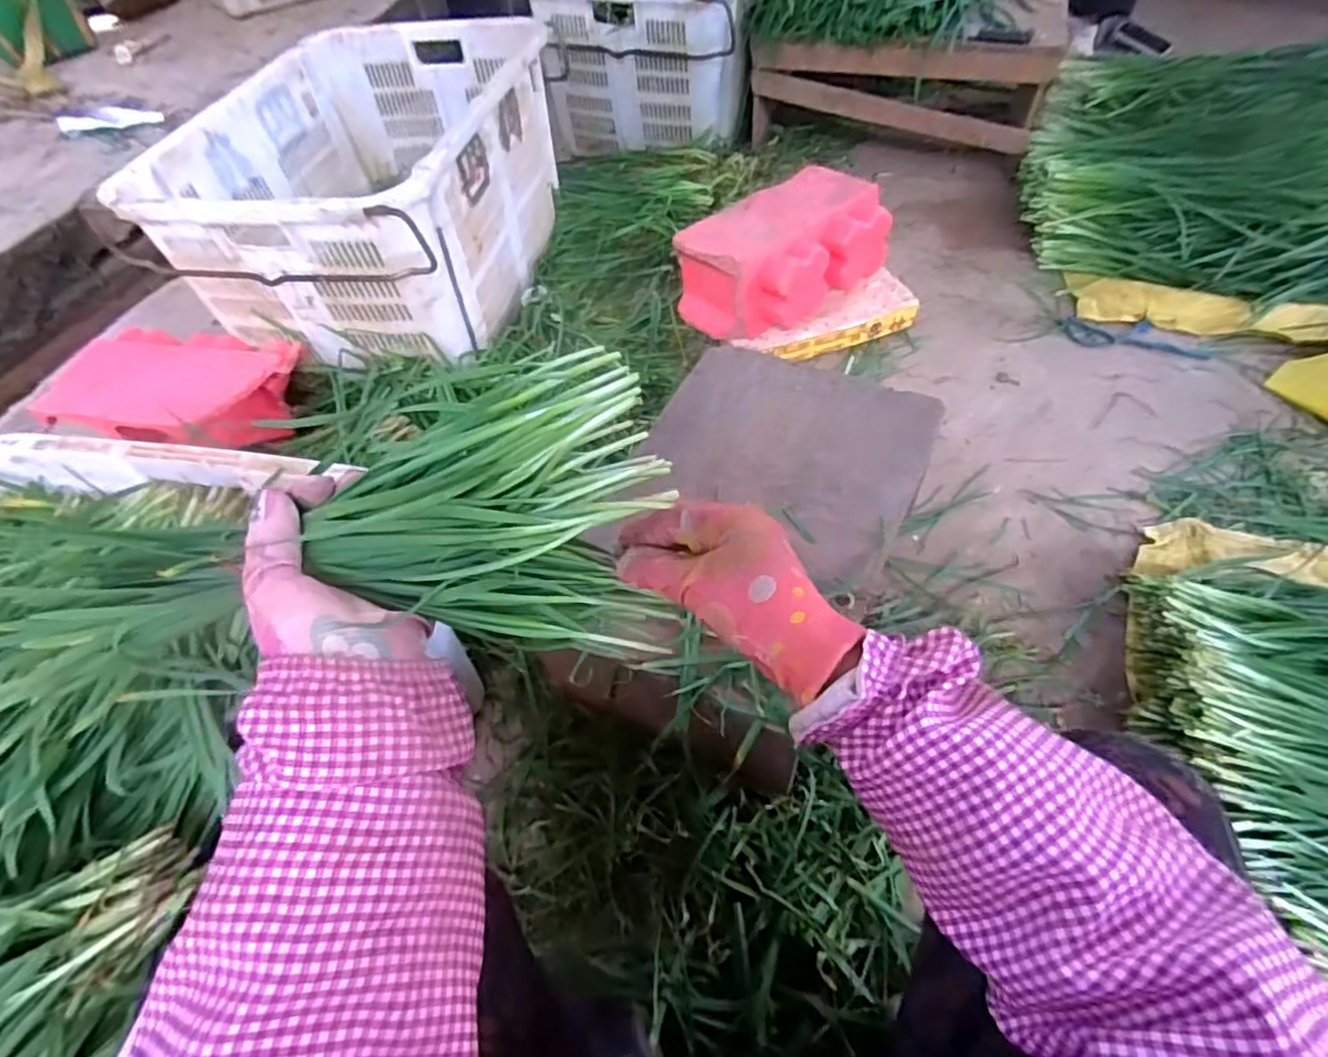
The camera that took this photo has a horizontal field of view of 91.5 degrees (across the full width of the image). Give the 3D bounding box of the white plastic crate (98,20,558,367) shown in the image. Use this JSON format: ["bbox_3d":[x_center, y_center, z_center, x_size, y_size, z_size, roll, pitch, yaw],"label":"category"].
[{"bbox_3d":[-0.474,-0.597,1.113,0.457,0.294,0.672,6,56,8],"label":"white plastic crate"}]

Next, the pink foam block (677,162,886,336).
[{"bbox_3d":[0.198,-0.453,1.079,0.325,0.135,0.188,-33,60,-19],"label":"pink foam block"}]

